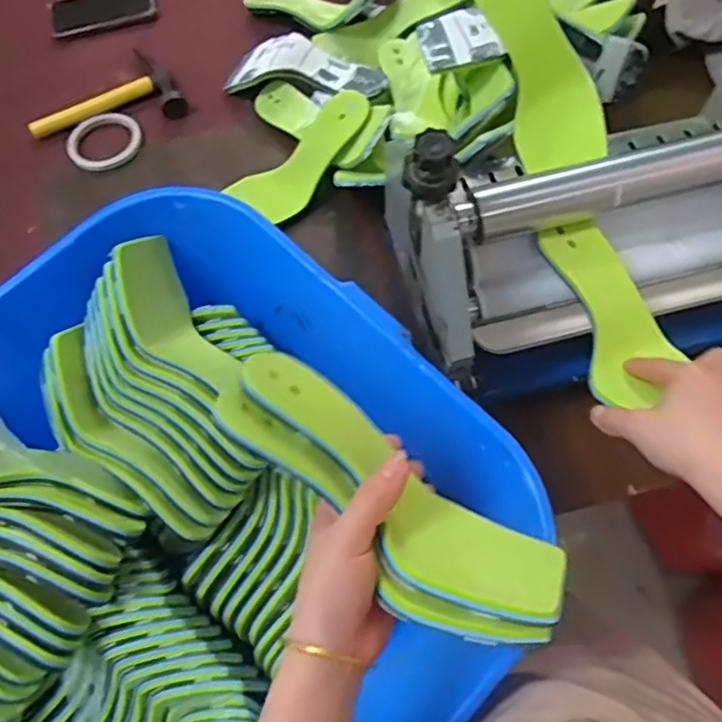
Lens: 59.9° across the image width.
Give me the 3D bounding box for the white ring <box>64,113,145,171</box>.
[{"bbox_3d":[-0.339,-0.290,0.831,0.096,0.018,0.078,-24,71,-7],"label":"white ring"}]

